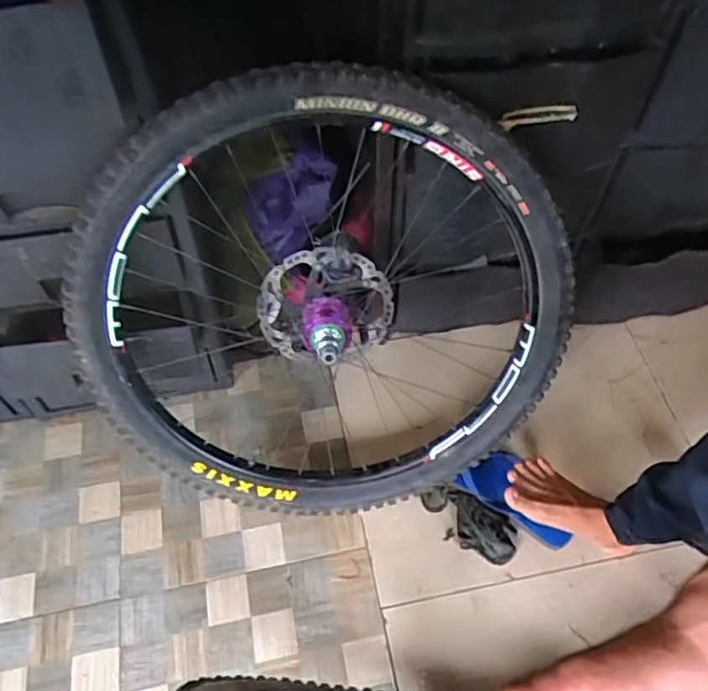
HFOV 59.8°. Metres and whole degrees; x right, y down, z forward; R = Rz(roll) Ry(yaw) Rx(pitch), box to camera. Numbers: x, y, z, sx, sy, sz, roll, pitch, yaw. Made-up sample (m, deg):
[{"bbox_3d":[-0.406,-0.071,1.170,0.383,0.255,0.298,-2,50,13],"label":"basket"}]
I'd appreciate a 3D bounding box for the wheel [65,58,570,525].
[{"bbox_3d":[-0.043,-0.031,0.885,0.645,0.680,0.113,-5,32,-2],"label":"wheel"}]

